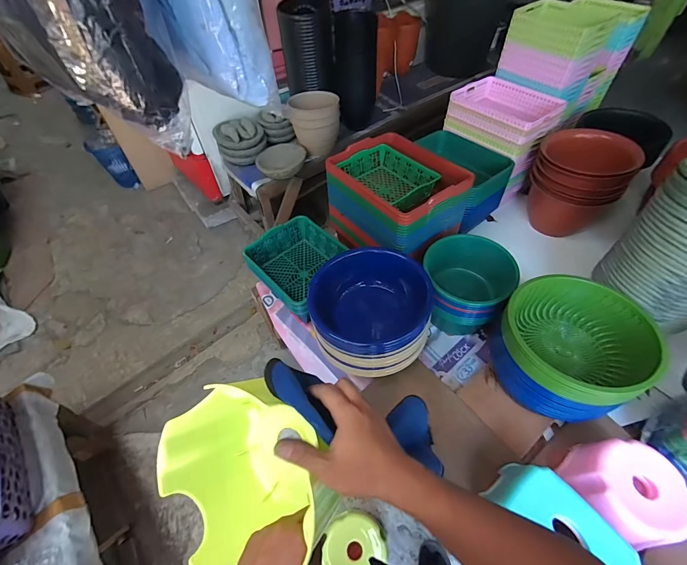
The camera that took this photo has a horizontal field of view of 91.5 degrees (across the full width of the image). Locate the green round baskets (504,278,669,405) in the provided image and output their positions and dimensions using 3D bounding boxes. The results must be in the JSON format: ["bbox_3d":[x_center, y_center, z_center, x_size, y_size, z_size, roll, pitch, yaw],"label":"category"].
[{"bbox_3d":[0.541,0.135,0.802,0.292,0.120,0.304,-1,52,2],"label":"green round baskets"}]

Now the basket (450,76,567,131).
[{"bbox_3d":[0.582,-0.644,1.219,0.250,0.068,0.339,-31,57,-20],"label":"basket"}]

